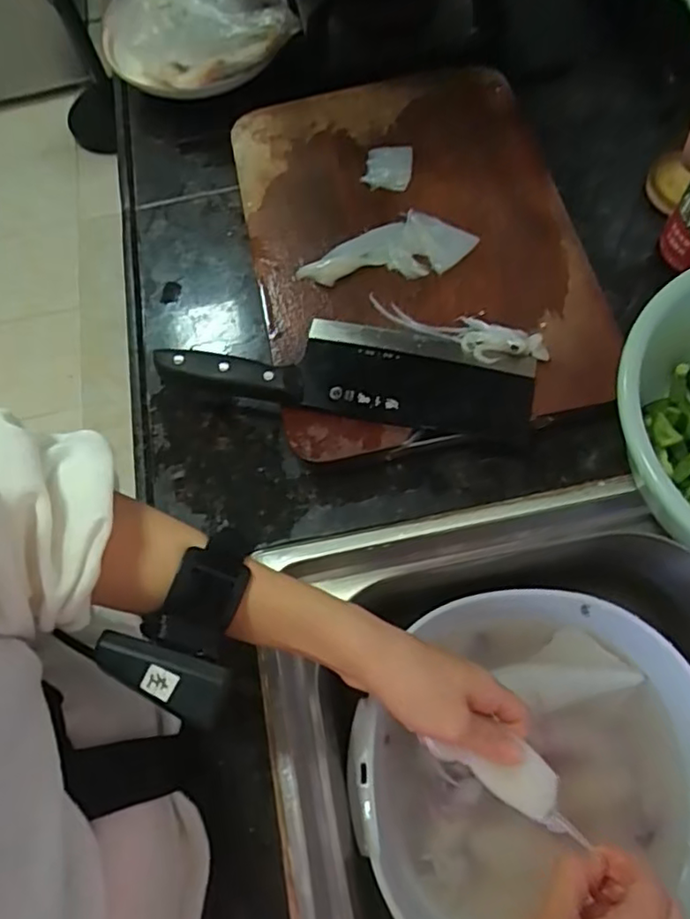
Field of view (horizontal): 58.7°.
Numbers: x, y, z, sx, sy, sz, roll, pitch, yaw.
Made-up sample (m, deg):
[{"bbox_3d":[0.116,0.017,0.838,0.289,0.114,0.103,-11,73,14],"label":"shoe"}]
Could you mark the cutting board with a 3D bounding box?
[{"bbox_3d":[0.059,-0.189,0.541,0.274,0.032,0.368,-12,70,-3],"label":"cutting board"}]

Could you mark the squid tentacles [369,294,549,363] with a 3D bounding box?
[{"bbox_3d":[0.089,-0.106,0.487,0.144,0.014,0.032,21,70,13],"label":"squid tentacles"}]

